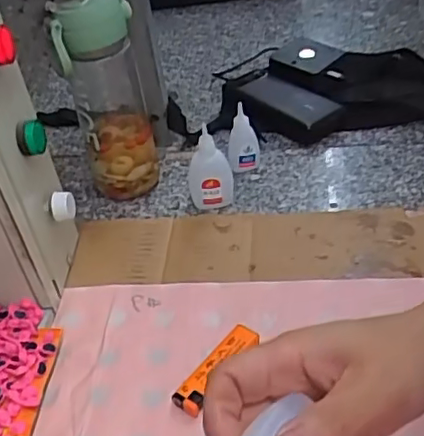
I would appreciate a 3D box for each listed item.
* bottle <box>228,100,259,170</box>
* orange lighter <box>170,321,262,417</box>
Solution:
[{"bbox_3d":[0.034,-0.091,0.676,0.035,0.074,0.030,-3,39,4],"label":"bottle"},{"bbox_3d":[0.003,0.114,0.458,0.022,0.015,0.081,23,47,31],"label":"orange lighter"}]

